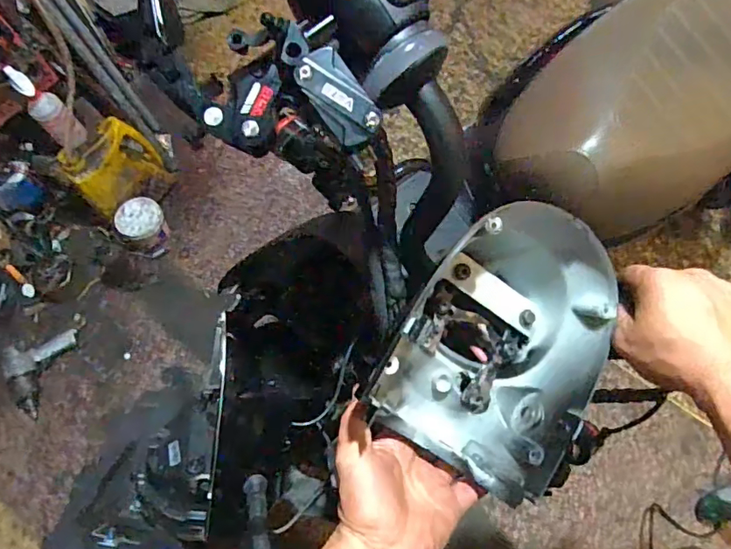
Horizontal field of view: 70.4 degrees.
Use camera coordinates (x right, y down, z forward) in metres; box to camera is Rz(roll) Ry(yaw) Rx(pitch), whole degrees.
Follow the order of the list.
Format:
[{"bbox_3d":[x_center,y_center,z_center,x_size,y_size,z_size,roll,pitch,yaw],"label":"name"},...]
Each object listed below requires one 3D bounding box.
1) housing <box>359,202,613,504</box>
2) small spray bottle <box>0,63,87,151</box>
[{"bbox_3d":[0.107,0.053,0.404,0.150,0.096,0.192,30,70,14],"label":"housing"},{"bbox_3d":[-0.759,-0.398,1.229,0.058,0.234,0.076,20,65,37],"label":"small spray bottle"}]

